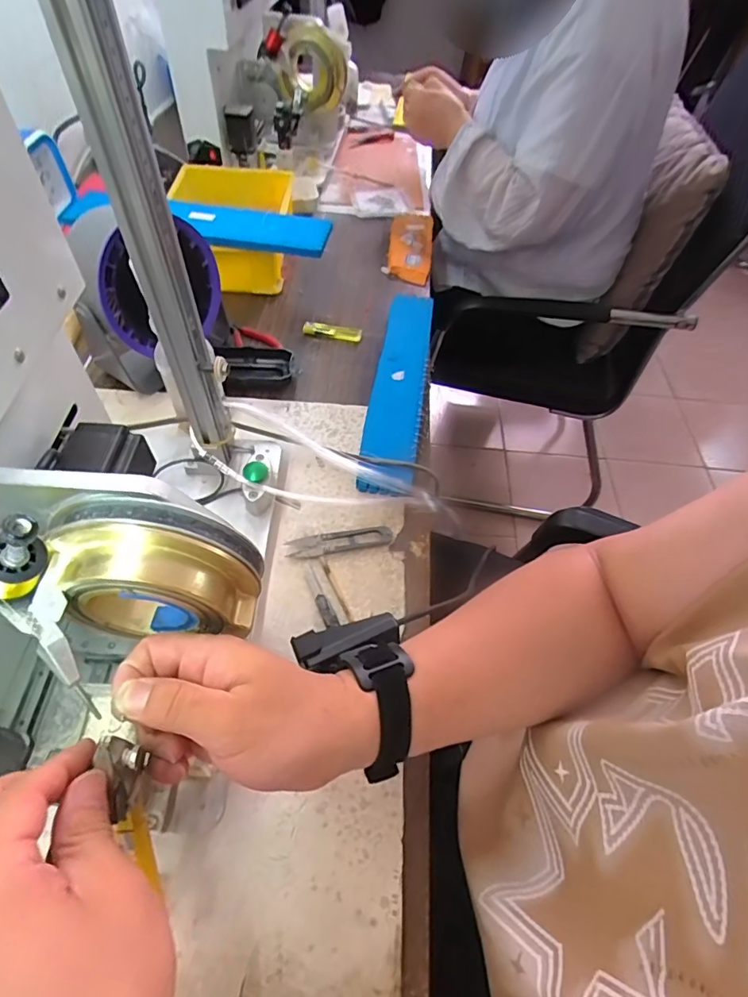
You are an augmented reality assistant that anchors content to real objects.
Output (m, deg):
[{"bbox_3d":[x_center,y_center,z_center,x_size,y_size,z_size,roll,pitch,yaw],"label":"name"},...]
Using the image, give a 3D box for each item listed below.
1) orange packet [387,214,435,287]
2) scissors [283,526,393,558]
[{"bbox_3d":[0.059,-0.405,0.790,0.068,0.028,0.173,6,55,-1],"label":"orange packet"},{"bbox_3d":[-0.034,0.041,0.482,0.101,0.009,0.024,-9,57,-11],"label":"scissors"}]

